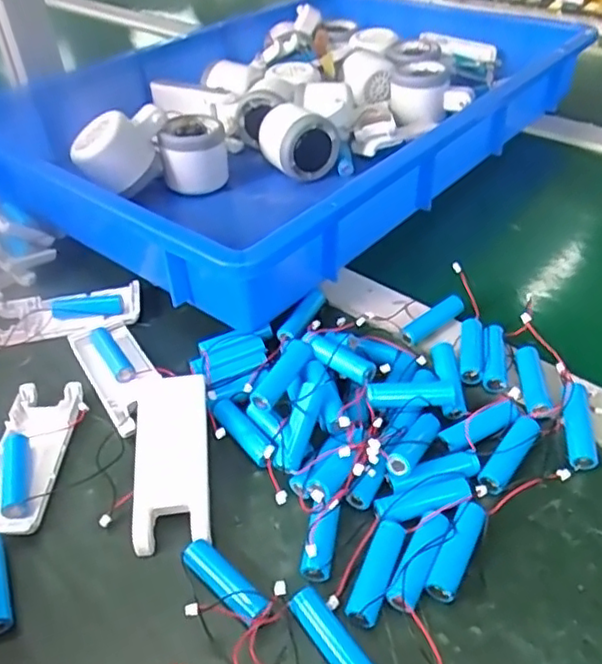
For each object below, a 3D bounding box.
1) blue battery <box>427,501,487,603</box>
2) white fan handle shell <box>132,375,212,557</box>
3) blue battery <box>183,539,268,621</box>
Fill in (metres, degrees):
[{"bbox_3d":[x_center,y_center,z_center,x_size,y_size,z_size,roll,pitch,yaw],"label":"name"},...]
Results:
[{"bbox_3d":[0.077,0.106,0.308,0.013,0.013,0.051,21,60,25],"label":"blue battery"},{"bbox_3d":[-0.072,0.065,0.355,0.041,0.021,0.107,-8,42,-5],"label":"white fan handle shell"},{"bbox_3d":[-0.037,0.118,0.302,0.016,0.017,0.050,-33,50,-28],"label":"blue battery"}]

